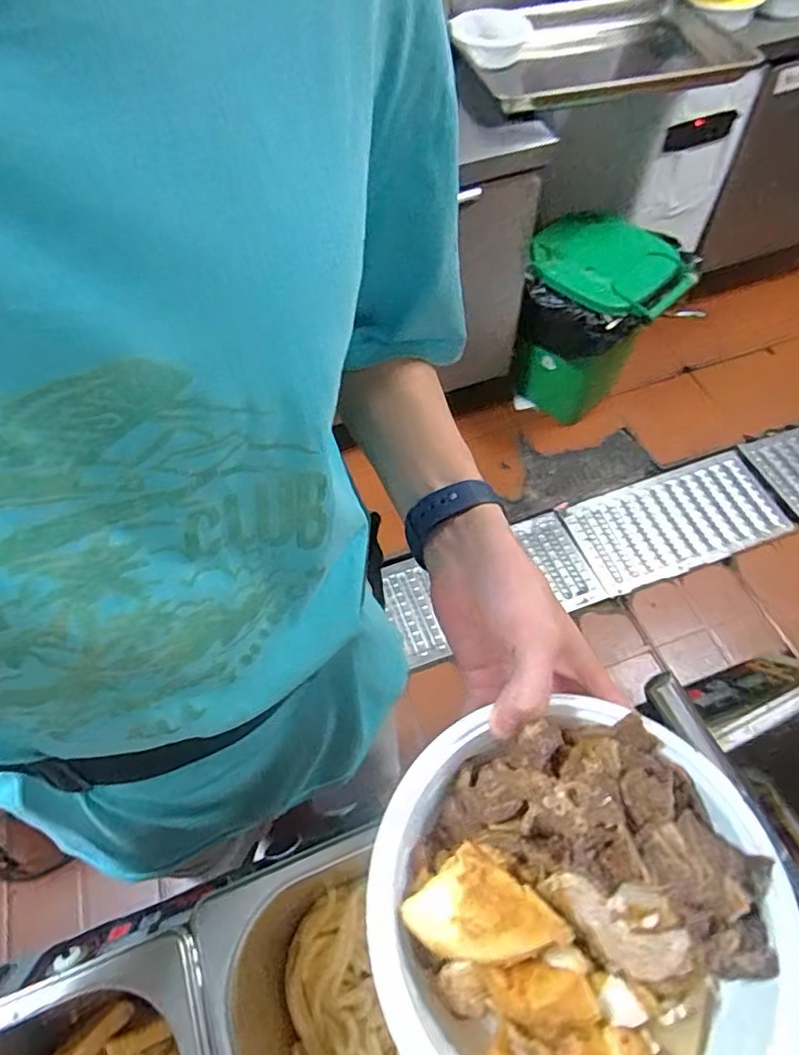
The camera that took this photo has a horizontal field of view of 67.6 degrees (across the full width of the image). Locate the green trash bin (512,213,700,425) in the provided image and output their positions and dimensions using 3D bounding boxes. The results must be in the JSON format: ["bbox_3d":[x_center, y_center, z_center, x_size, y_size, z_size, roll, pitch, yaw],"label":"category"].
[{"bbox_3d":[0.516,-0.521,1.651,0.375,0.529,0.314,29,64,19],"label":"green trash bin"}]

